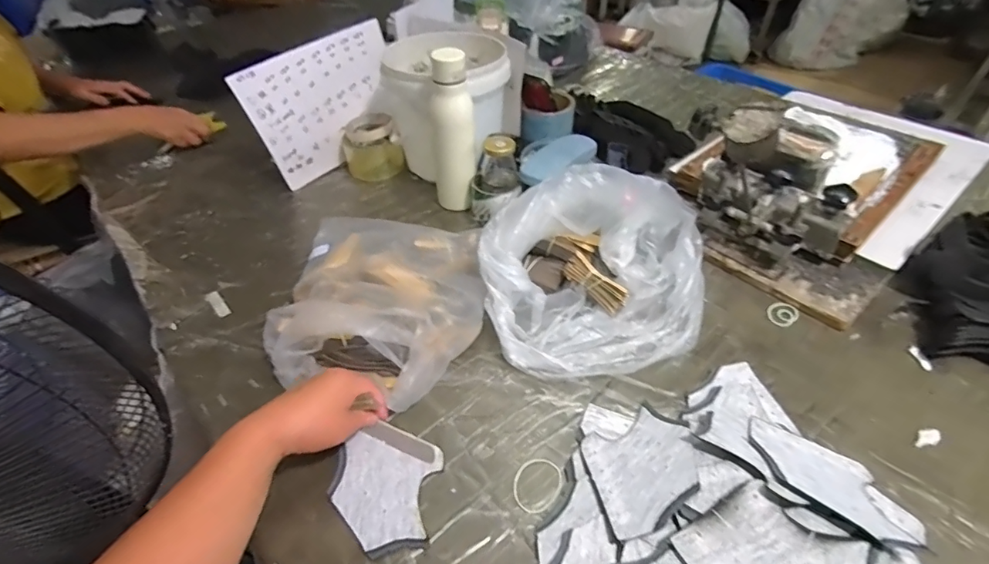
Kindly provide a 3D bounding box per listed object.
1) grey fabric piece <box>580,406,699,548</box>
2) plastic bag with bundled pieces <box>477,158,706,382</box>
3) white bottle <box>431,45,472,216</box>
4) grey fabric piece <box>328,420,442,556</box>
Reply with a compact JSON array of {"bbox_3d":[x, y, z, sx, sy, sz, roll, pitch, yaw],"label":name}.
[{"bbox_3d":[0.142,0.178,0.450,0.112,0.022,0.106,-14,43,-13],"label":"grey fabric piece"},{"bbox_3d":[0.126,-0.018,0.563,0.271,0.162,0.205,-3,42,-1],"label":"plastic bag with bundled pieces"},{"bbox_3d":[-0.069,-0.226,0.730,0.069,0.244,0.056,-9,42,-8],"label":"white bottle"},{"bbox_3d":[-0.106,0.194,0.449,0.099,0.007,0.114,6,41,4],"label":"grey fabric piece"}]

